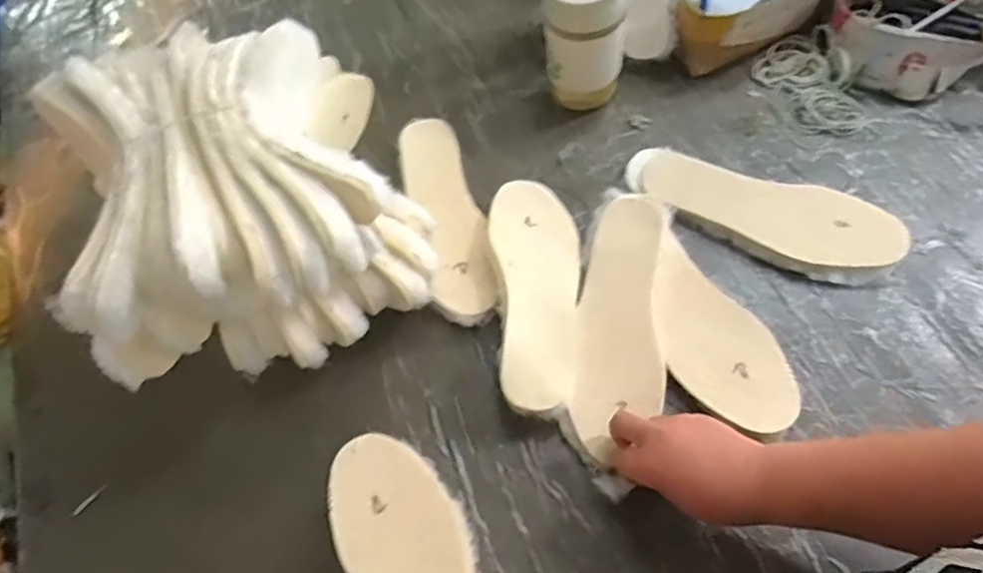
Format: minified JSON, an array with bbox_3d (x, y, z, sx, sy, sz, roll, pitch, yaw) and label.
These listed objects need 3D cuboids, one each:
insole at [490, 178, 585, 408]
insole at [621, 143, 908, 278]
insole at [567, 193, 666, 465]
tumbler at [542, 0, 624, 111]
[{"bbox_3d":[0.047,-0.004,0.617,0.086,0.020,0.251,-1,59,-5],"label":"insole"},{"bbox_3d":[0.269,-0.078,0.641,0.267,0.022,0.090,22,69,18],"label":"insole"},{"bbox_3d":[0.123,0.027,0.587,0.082,0.014,0.251,9,68,10],"label":"insole"},{"bbox_3d":[0.103,-0.271,0.689,0.081,0.155,0.072,5,64,9],"label":"tumbler"}]

